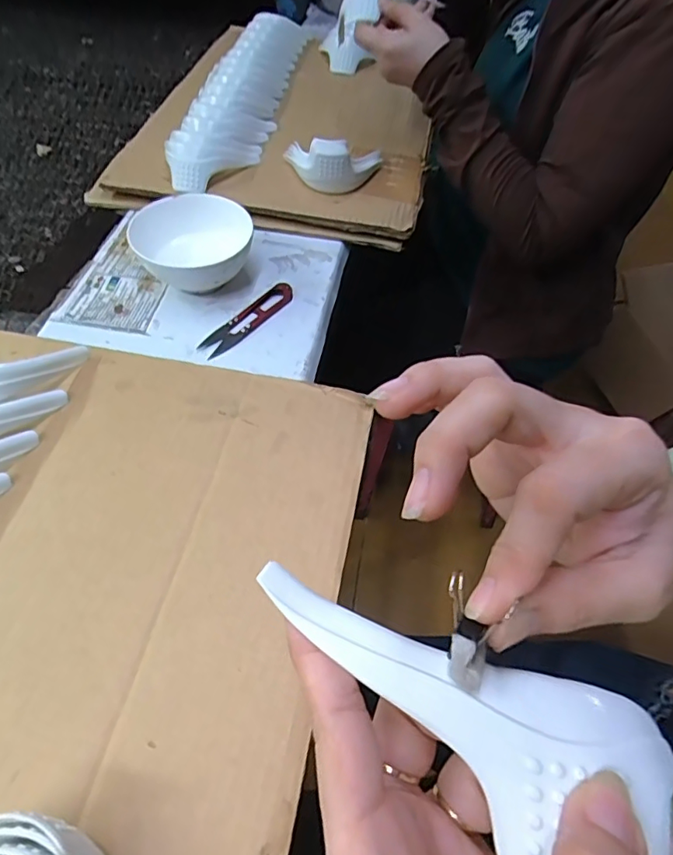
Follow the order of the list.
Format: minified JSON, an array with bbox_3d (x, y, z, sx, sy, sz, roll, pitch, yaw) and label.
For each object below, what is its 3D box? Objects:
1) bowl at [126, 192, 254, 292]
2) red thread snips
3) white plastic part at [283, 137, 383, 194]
[{"bbox_3d":[-0.145,-0.179,0.519,0.116,0.061,0.116,-9,55,-9],"label":"bowl"},{"bbox_3d":[-0.085,-0.108,0.509,0.027,0.006,0.117,33,60,20],"label":"red thread snips"},{"bbox_3d":[-0.004,-0.317,0.606,0.117,0.055,0.076,3,54,-1],"label":"white plastic part"}]

